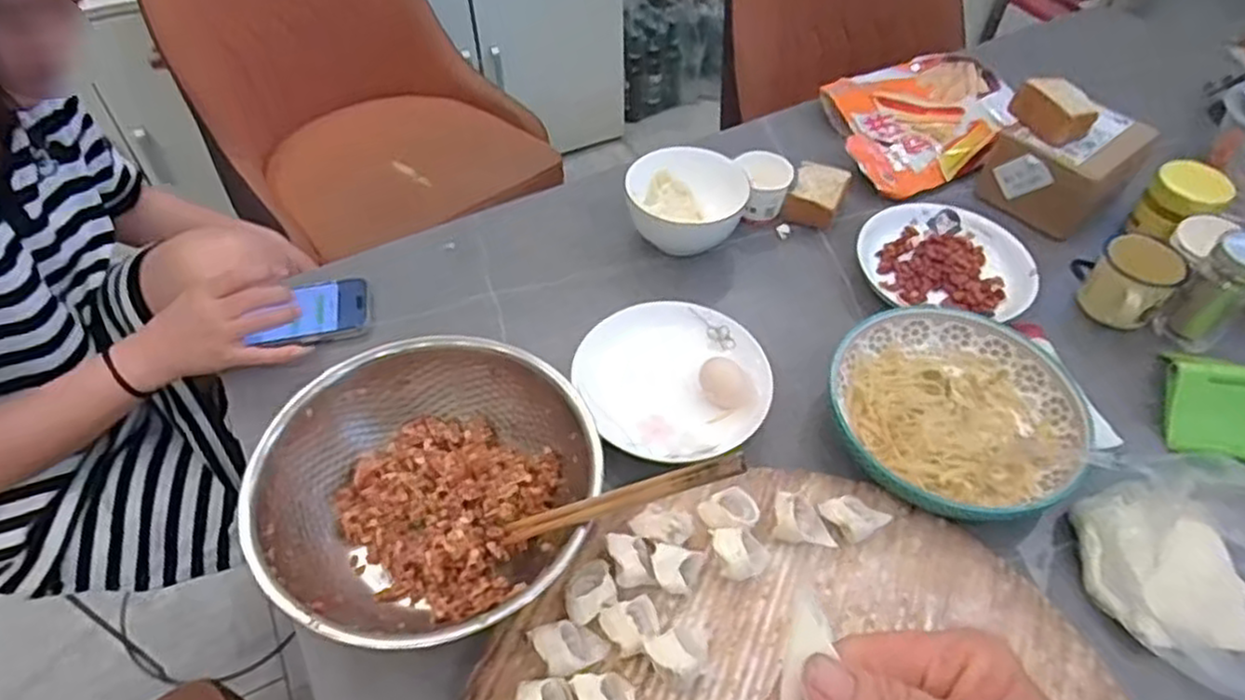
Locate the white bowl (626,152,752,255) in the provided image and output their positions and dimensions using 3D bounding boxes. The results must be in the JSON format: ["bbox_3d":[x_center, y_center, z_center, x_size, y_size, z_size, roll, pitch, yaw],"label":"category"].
[{"bbox_3d":[0.069,-0.158,0.808,0.123,0.063,0.123,1,50,-1],"label":"white bowl"}]

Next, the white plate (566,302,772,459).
[{"bbox_3d":[0.047,0.022,0.673,0.163,0.027,0.158,1,50,-1],"label":"white plate"}]

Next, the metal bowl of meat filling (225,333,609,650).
[{"bbox_3d":[-0.143,0.110,0.562,0.234,0.074,0.229,1,50,-1],"label":"metal bowl of meat filling"}]

